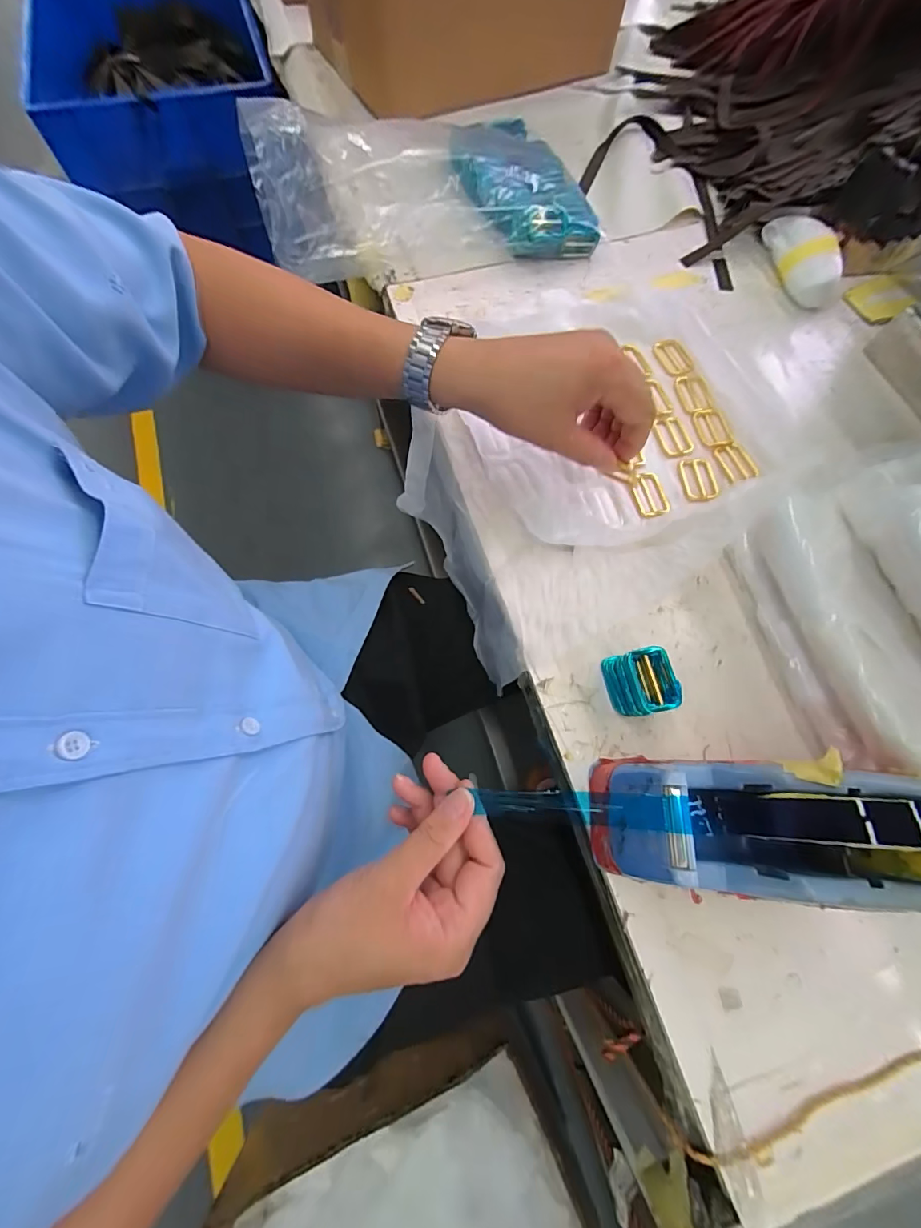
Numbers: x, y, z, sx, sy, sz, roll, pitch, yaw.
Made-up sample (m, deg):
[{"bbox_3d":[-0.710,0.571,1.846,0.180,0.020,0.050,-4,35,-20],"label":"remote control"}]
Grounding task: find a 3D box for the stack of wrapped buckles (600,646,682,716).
[{"bbox_3d":[0.133,0.051,0.331,0.035,0.042,0.047,-14,71,-6],"label":"stack of wrapped buckles"}]

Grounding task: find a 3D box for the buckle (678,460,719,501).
[{"bbox_3d":[0.219,-0.123,0.411,0.029,0.005,0.039,-7,85,9],"label":"buckle"}]

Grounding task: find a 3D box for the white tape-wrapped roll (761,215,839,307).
[{"bbox_3d":[0.389,-0.407,0.507,0.052,0.041,0.118,-16,71,-6],"label":"white tape-wrapped roll"}]

